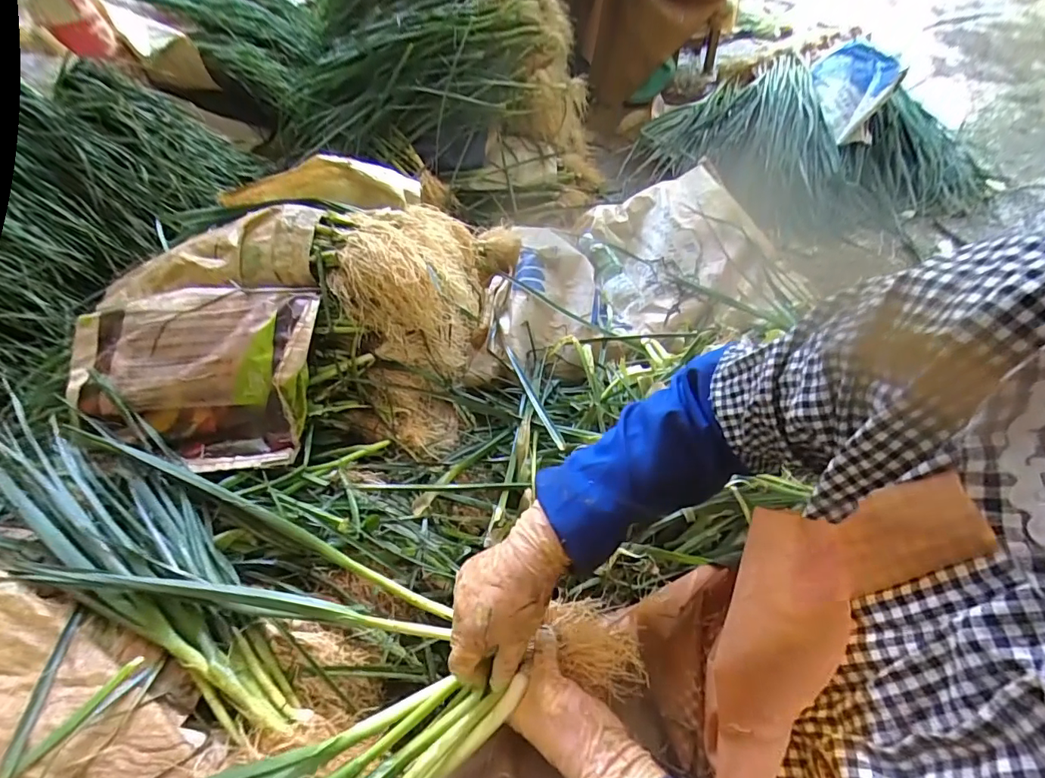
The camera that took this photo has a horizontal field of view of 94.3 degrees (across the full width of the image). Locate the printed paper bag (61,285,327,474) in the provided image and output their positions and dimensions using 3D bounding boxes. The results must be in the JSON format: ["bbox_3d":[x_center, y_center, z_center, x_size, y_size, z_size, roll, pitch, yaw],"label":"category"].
[{"bbox_3d":[-0.504,-0.023,0.726,0.396,0.049,0.285,-3,80,8],"label":"printed paper bag"}]

